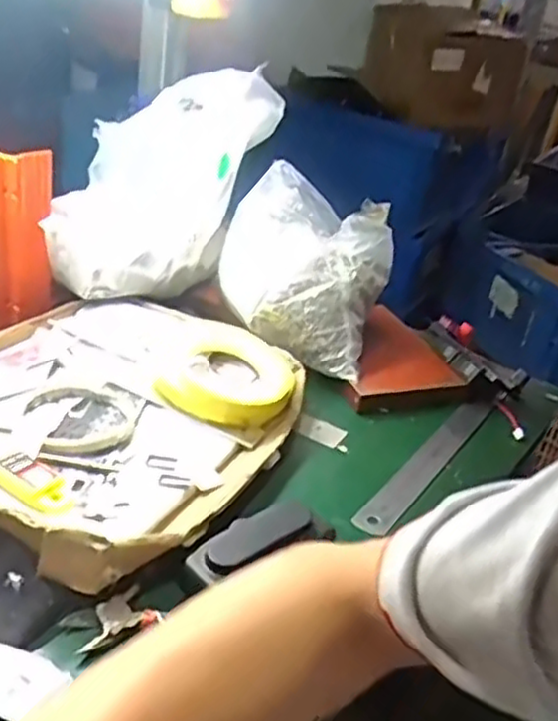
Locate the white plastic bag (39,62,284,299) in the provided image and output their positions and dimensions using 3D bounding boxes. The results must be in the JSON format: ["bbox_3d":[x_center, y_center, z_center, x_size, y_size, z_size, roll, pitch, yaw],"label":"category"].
[{"bbox_3d":[-0.110,-0.171,0.708,0.208,0.191,0.142,7,28,-7],"label":"white plastic bag"}]

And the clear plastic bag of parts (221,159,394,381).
[{"bbox_3d":[0.026,-0.082,0.707,0.164,0.156,0.109,22,30,21],"label":"clear plastic bag of parts"}]

